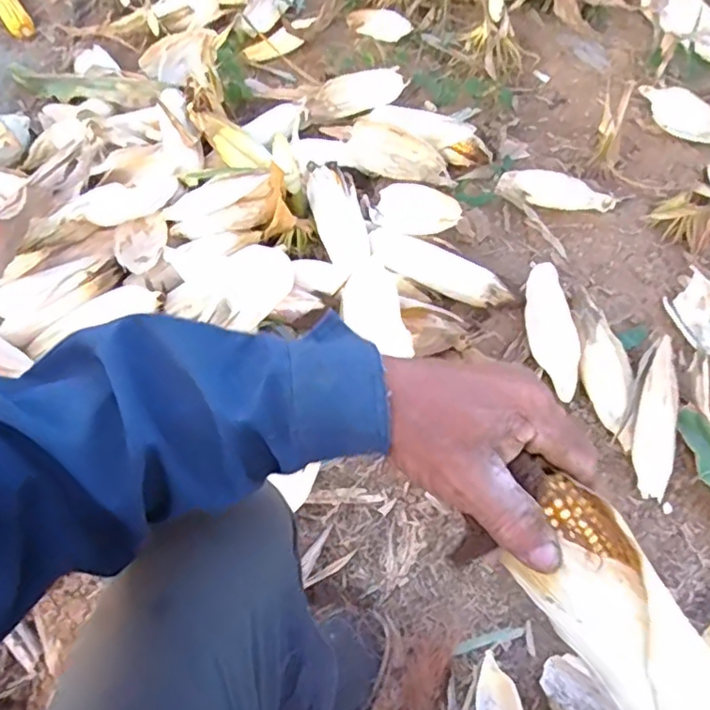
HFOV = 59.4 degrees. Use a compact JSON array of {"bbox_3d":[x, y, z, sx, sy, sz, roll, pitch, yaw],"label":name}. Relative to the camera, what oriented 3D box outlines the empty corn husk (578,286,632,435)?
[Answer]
[{"bbox_3d":[0.344,0.006,0.869,0.056,0.043,0.204,-5,73,-3],"label":"empty corn husk"}]

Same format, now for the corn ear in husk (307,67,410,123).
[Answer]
[{"bbox_3d":[0.003,-0.480,1.166,0.209,0.067,0.076,-31,61,-14],"label":"corn ear in husk"}]

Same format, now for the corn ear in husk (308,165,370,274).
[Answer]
[{"bbox_3d":[-0.026,-0.210,0.985,0.078,0.047,0.209,-10,58,-2],"label":"corn ear in husk"}]

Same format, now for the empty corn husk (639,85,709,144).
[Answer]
[{"bbox_3d":[0.617,-0.451,1.174,0.186,0.046,0.063,32,62,-1],"label":"empty corn husk"}]

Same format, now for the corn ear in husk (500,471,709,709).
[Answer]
[{"bbox_3d":[0.138,0.142,0.304,0.054,0.044,0.170,-29,84,-17],"label":"corn ear in husk"}]

